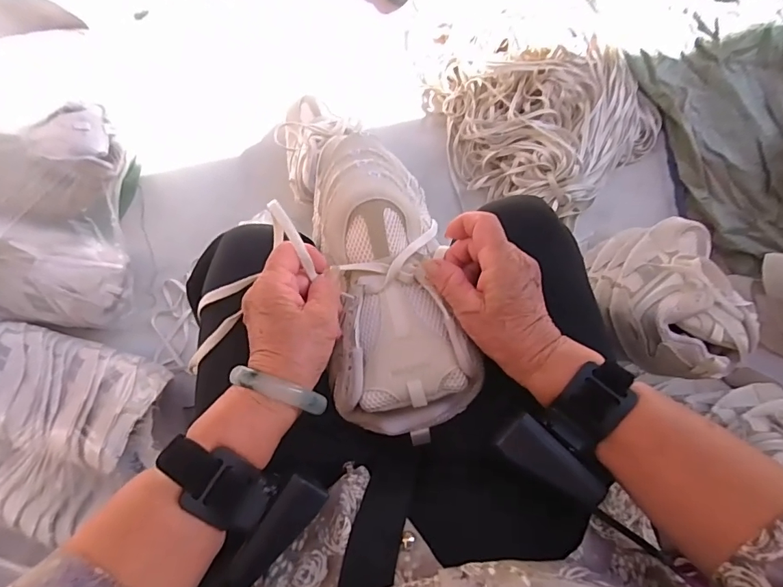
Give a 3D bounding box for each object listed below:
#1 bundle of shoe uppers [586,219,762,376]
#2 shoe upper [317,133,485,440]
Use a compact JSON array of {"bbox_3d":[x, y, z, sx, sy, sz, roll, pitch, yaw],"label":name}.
[{"bbox_3d":[0.324,-0.001,0.543,0.147,0.161,0.192,5,85,0],"label":"bundle of shoe uppers"},{"bbox_3d":[-0.007,-0.020,0.380,0.107,0.078,0.264,-12,72,-1],"label":"shoe upper"}]

